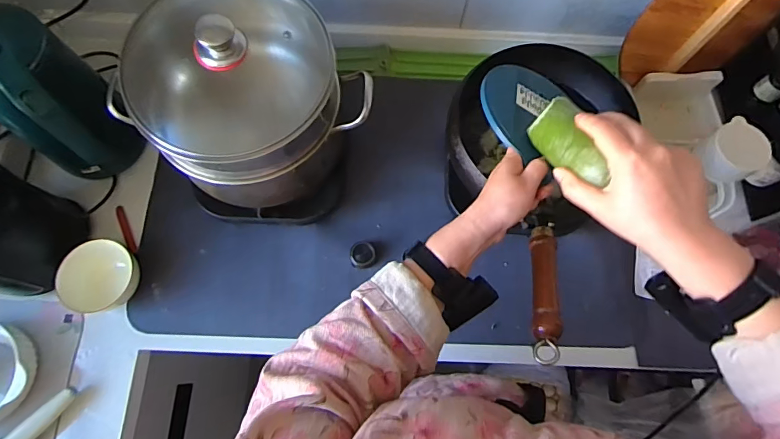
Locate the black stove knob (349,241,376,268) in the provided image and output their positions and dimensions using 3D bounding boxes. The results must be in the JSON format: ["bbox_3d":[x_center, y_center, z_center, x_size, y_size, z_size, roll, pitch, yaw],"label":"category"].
[{"bbox_3d":[-0.044,0.056,0.711,0.039,0.016,0.041,0,72,-1],"label":"black stove knob"}]

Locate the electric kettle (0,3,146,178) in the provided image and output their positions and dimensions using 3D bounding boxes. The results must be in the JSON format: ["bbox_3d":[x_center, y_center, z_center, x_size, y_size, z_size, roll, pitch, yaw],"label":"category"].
[{"bbox_3d":[-0.485,-0.159,0.660,0.171,0.250,0.145,38,76,11],"label":"electric kettle"}]

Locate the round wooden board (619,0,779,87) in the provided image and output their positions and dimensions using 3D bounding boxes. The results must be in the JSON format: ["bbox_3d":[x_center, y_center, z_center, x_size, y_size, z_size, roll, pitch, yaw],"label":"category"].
[{"bbox_3d":[0.521,-0.327,0.726,0.253,0.221,0.025,-9,57,-6],"label":"round wooden board"}]

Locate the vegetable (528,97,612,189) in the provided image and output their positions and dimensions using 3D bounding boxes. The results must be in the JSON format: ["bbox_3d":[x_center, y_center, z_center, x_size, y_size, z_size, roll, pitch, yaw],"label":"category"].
[{"bbox_3d":[0.188,-0.083,0.466,0.040,0.046,0.140,-7,40,-3],"label":"vegetable"}]

